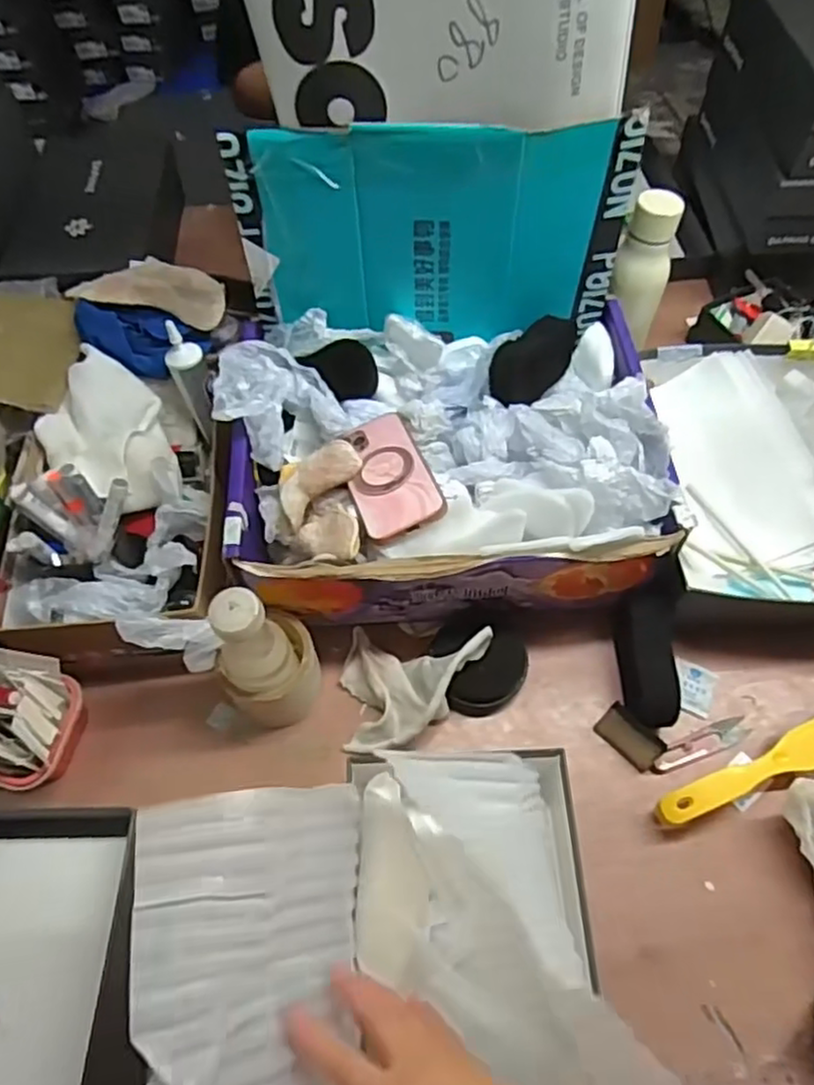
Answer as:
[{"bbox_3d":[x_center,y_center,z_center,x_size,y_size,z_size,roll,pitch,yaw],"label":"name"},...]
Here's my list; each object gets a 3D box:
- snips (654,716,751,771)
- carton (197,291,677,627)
[{"bbox_3d":[0.271,0.187,0.644,0.098,0.008,0.024,-20,61,-10],"label":"snips"},{"bbox_3d":[0.033,-0.090,0.694,0.392,0.148,0.296,-4,59,-1],"label":"carton"}]

